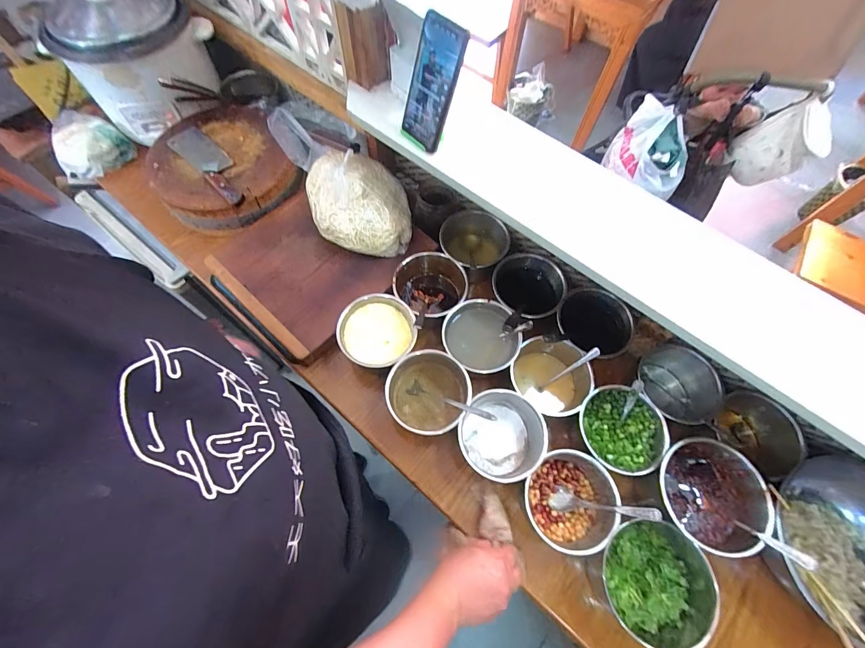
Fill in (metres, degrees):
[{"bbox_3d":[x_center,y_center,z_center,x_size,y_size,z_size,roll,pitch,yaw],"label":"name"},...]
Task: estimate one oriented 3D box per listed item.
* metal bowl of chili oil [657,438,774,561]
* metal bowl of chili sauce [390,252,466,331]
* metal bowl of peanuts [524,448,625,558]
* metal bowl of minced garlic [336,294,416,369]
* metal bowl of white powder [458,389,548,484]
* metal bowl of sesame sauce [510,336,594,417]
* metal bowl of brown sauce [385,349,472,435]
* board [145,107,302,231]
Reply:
[{"bbox_3d":[0.402,0.249,0.545,0.129,0.080,0.145,5,65,1],"label":"metal bowl of chili oil"},{"bbox_3d":[0.001,-0.058,0.719,0.130,0.111,0.128,1,65,-1],"label":"metal bowl of chili sauce"},{"bbox_3d":[0.203,0.267,0.565,0.123,0.084,0.130,1,65,-1],"label":"metal bowl of peanuts"},{"bbox_3d":[-0.096,0.025,0.670,0.131,0.090,0.127,1,65,-1],"label":"metal bowl of minced garlic"},{"bbox_3d":[0.108,0.184,0.605,0.127,0.081,0.130,1,65,-1],"label":"metal bowl of white powder"},{"bbox_3d":[0.206,0.094,0.650,0.127,0.092,0.119,1,65,-1],"label":"metal bowl of sesame sauce"},{"bbox_3d":[-0.002,0.119,0.631,0.125,0.089,0.134,1,65,-1],"label":"metal bowl of brown sauce"},{"bbox_3d":[-0.450,-0.336,0.798,0.269,0.064,0.293,-31,70,-14],"label":"board"}]

